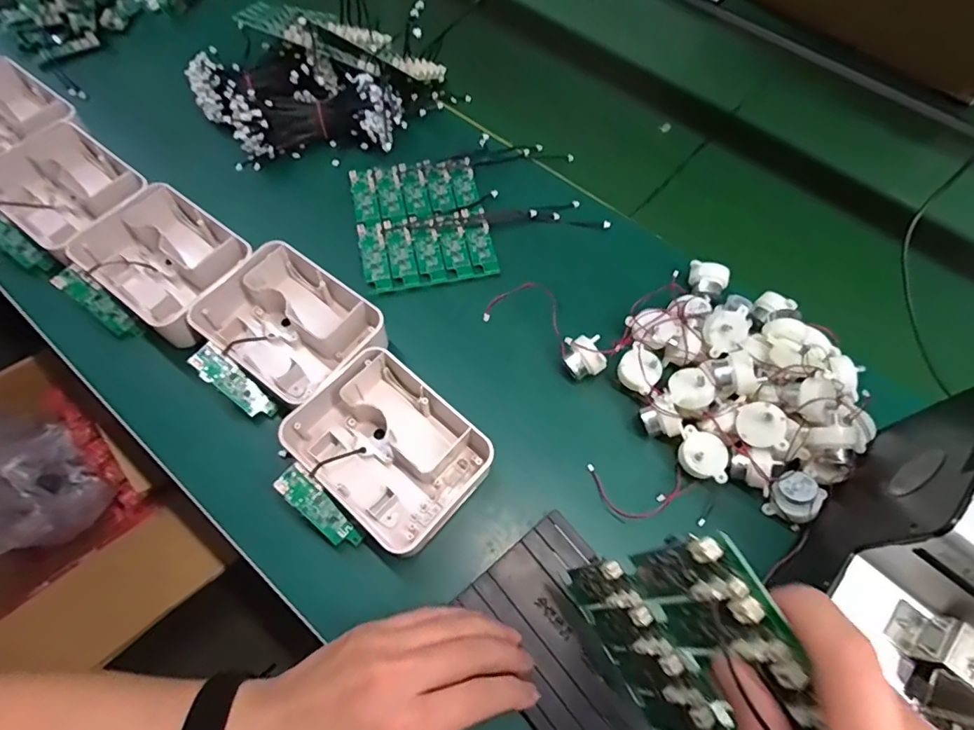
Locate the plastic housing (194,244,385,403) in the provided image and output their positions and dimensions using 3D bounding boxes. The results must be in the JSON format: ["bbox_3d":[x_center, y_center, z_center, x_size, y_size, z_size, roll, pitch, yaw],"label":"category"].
[{"bbox_3d":[-0.151,-0.032,0.421,0.126,0.047,0.105,35,65,14],"label":"plastic housing"}]

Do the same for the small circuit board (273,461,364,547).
[{"bbox_3d":[-0.114,0.099,0.355,0.021,0.005,0.071,-45,102,-21],"label":"small circuit board"}]

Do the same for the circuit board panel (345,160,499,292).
[{"bbox_3d":[-0.062,-0.138,0.491,0.119,0.007,0.137,-10,64,-7],"label":"circuit board panel"}]

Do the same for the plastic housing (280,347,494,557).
[{"bbox_3d":[-0.072,0.057,0.380,0.132,0.044,0.104,38,66,16],"label":"plastic housing"}]

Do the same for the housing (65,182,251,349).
[{"bbox_3d":[-0.270,-0.082,0.453,0.128,0.059,0.105,33,65,14],"label":"housing"}]

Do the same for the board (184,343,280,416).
[{"bbox_3d":[-0.193,0.015,0.397,0.070,0.005,0.021,48,66,-20],"label":"board"}]

